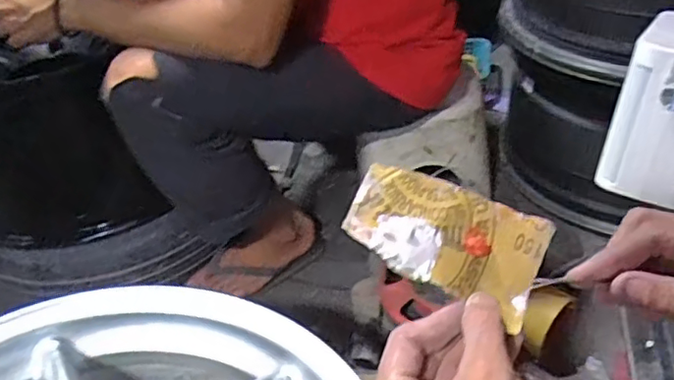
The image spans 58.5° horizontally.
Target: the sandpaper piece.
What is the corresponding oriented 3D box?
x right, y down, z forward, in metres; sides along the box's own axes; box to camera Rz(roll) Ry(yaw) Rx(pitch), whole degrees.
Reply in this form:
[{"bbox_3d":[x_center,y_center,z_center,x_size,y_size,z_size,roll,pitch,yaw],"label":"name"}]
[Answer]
[{"bbox_3d":[0.063,0.026,0.347,0.112,0.011,0.065,25,63,1],"label":"sandpaper piece"}]

